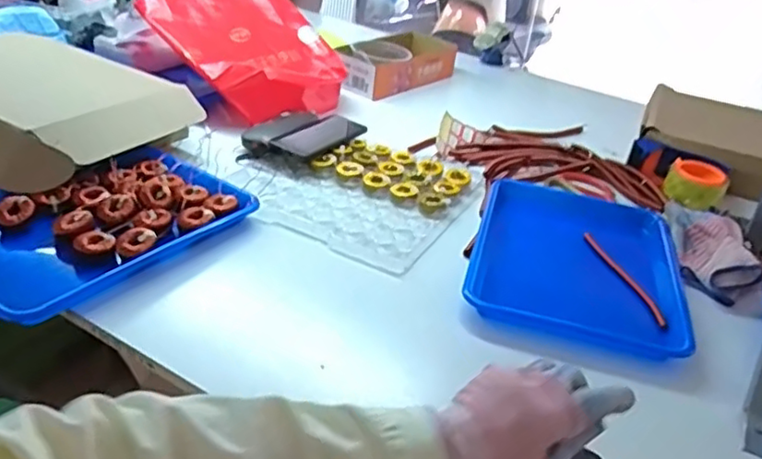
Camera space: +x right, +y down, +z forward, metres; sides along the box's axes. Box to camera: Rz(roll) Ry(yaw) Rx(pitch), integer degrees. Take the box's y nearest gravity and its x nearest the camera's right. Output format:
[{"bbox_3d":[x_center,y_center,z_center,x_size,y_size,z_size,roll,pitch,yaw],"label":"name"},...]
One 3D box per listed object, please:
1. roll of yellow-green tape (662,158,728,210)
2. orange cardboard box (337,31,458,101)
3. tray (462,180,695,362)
[{"bbox_3d":[0.496,-0.073,1.025,0.085,0.048,0.085,22,35,24],"label":"roll of yellow-green tape"},{"bbox_3d":[0.028,-0.357,1.378,0.144,0.075,0.313,30,39,33],"label":"orange cardboard box"},{"bbox_3d":[0.253,0.035,0.839,0.252,0.033,0.320,13,32,11],"label":"tray"}]

